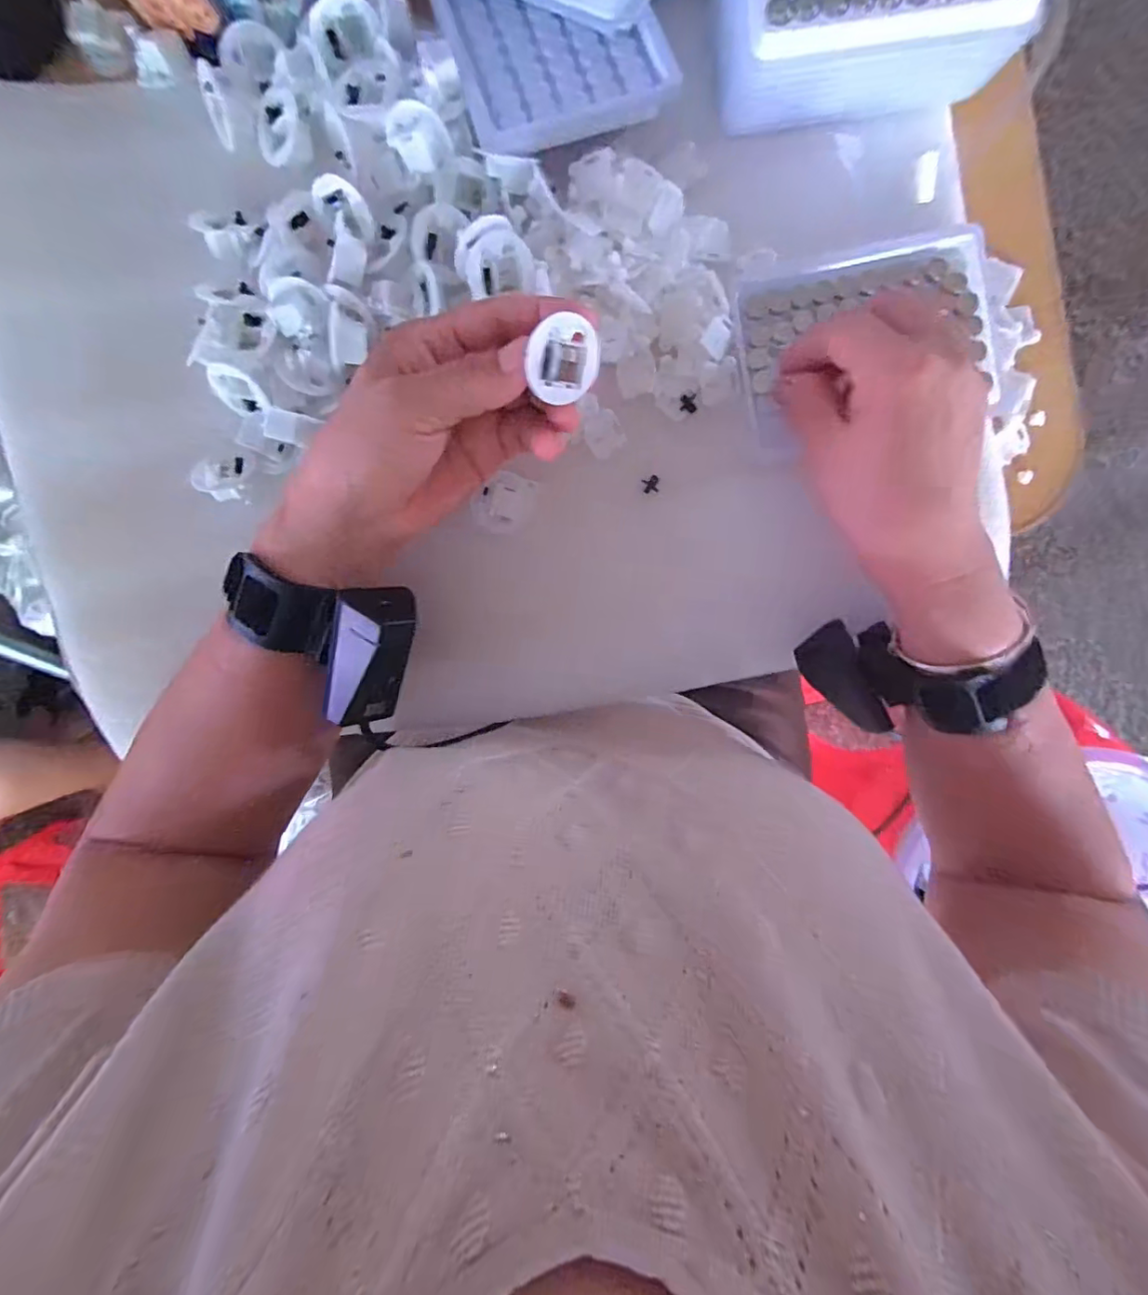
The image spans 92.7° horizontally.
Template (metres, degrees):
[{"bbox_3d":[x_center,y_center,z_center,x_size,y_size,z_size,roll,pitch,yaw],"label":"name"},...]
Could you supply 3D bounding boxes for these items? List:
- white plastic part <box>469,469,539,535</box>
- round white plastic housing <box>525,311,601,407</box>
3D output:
[{"bbox_3d":[-0.038,-0.078,0.296,0.030,0.013,0.031,16,95,1],"label":"white plastic part"},{"bbox_3d":[-0.006,-0.119,0.225,0.030,0.013,0.030,-18,131,-22],"label":"round white plastic housing"}]

